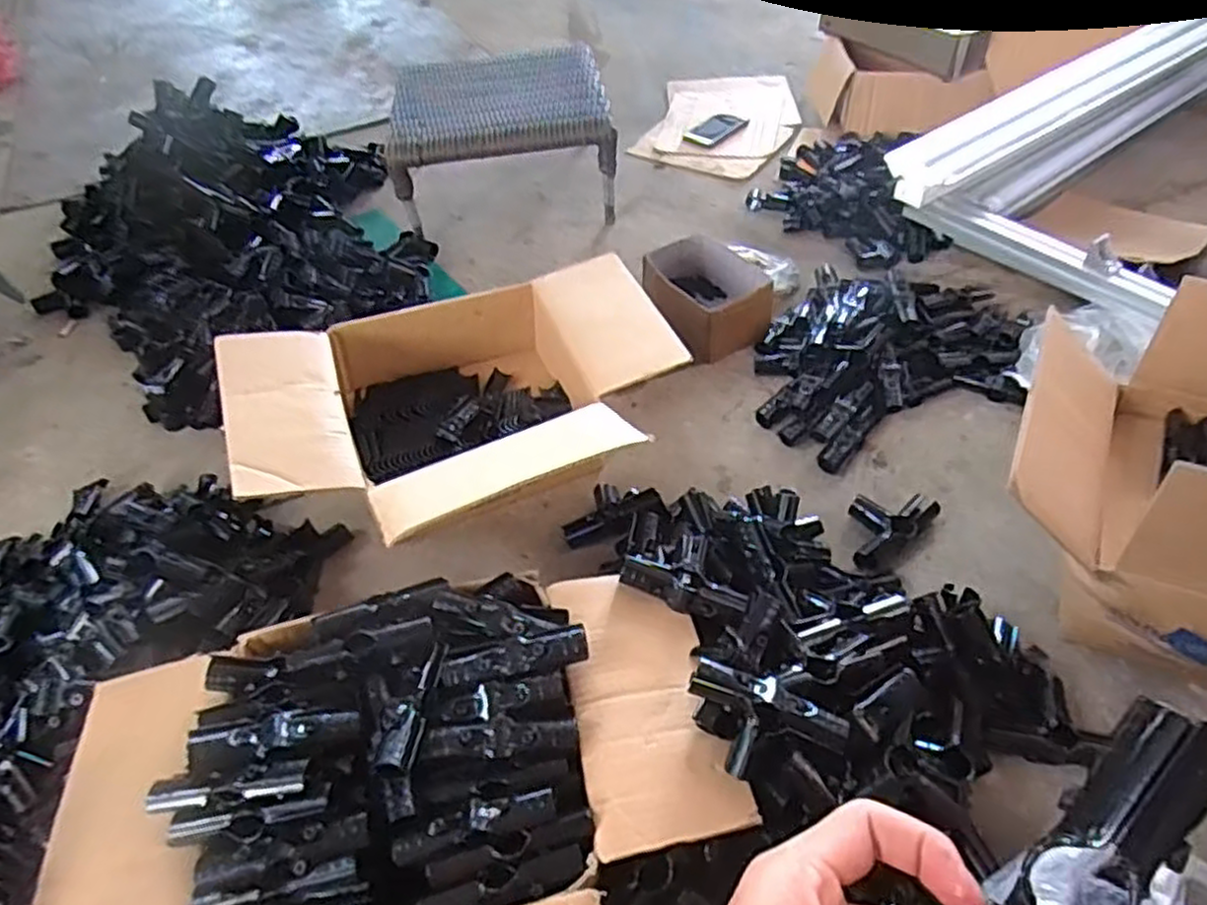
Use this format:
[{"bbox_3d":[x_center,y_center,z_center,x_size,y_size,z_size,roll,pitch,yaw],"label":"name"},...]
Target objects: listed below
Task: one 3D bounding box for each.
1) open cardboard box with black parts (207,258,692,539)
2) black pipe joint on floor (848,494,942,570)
[{"bbox_3d":[-0.176,-0.059,0.974,0.538,0.223,0.404,-25,49,-20],"label":"open cardboard box with black parts"},{"bbox_3d":[0.357,0.088,0.939,0.145,0.035,0.089,-25,49,-20],"label":"black pipe joint on floor"}]

